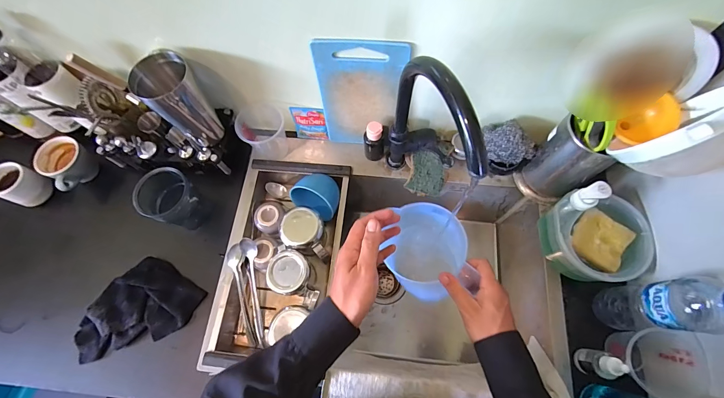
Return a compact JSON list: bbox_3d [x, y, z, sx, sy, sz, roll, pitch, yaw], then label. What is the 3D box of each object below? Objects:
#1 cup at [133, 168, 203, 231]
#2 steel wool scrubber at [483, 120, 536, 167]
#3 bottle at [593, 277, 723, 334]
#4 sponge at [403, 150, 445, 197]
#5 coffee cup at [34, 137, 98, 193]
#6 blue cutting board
[{"bbox_3d":[-0.341,0.006,0.584,0.077,0.124,0.082,-1,68,2],"label":"cup"},{"bbox_3d":[0.258,-0.098,0.568,0.092,0.065,0.044,34,73,14],"label":"steel wool scrubber"},{"bbox_3d":[0.412,0.144,0.429,0.074,0.225,0.060,-1,68,2],"label":"bottle"},{"bbox_3d":[0.122,-0.049,0.621,0.072,0.022,0.087,5,105,10],"label":"sponge"},{"bbox_3d":[-0.583,-0.062,0.643,0.076,0.081,0.095,17,70,9],"label":"coffee cup"},{"bbox_3d":[-0.002,-0.172,0.551,0.137,0.230,0.012,6,64,3],"label":"blue cutting board"}]

